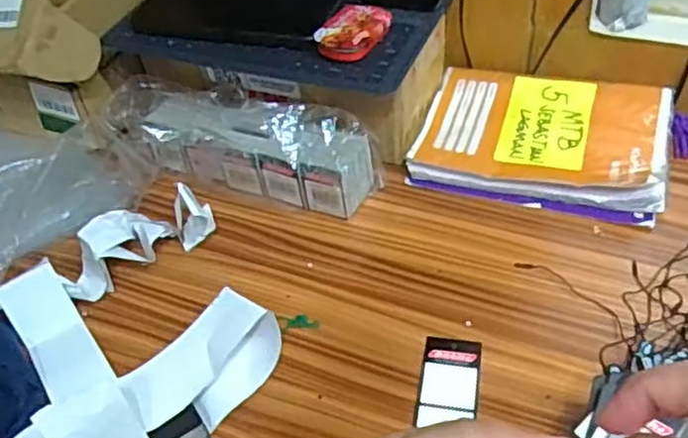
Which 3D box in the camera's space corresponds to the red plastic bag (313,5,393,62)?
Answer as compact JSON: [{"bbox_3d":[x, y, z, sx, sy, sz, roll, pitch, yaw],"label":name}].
[{"bbox_3d":[0.007,-0.150,0.551,0.046,0.017,0.068,14,48,20],"label":"red plastic bag"}]

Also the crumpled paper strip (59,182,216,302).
[{"bbox_3d":[-0.165,0.009,0.535,0.117,0.047,0.048,-30,50,-21],"label":"crumpled paper strip"}]

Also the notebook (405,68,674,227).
[{"bbox_3d":[0.171,-0.071,0.603,0.203,0.024,0.151,11,49,17],"label":"notebook"}]

